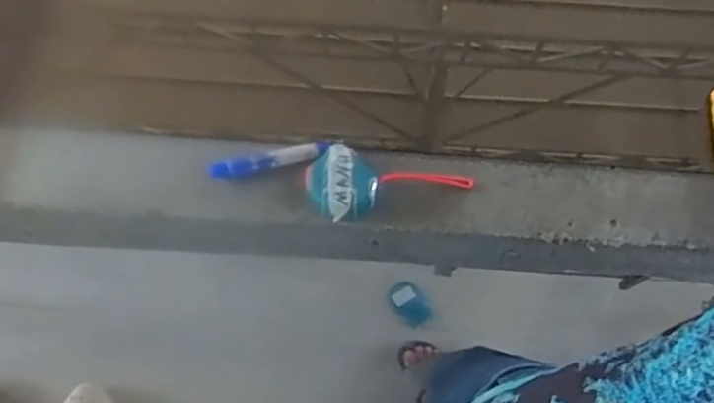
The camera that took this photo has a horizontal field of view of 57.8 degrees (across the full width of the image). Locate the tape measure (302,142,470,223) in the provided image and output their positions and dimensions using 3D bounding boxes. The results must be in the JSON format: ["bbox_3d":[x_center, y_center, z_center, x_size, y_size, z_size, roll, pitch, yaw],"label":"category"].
[{"bbox_3d":[0.034,-0.031,0.713,0.178,0.030,0.080,-12,72,-5],"label":"tape measure"}]

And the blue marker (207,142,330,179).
[{"bbox_3d":[-0.099,-0.045,0.729,0.134,0.017,0.022,-9,72,-4],"label":"blue marker"}]

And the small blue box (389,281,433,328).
[{"bbox_3d":[0.121,0.240,1.500,0.069,0.020,0.111,-32,75,-11],"label":"small blue box"}]

